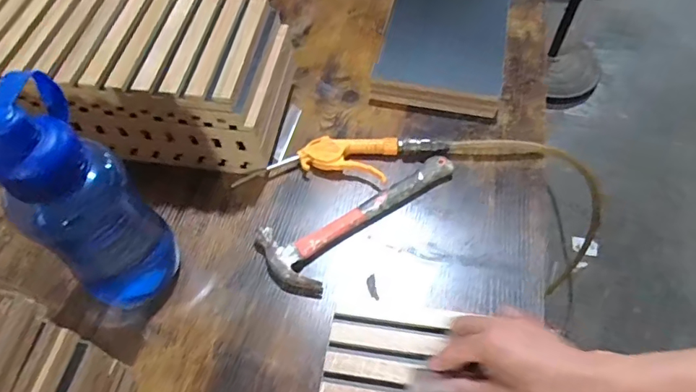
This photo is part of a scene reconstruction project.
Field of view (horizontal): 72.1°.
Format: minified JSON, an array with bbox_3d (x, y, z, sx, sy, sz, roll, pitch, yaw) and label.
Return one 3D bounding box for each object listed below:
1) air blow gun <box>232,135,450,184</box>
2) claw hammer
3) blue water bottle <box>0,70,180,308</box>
[{"bbox_3d":[-0.003,-0.052,0.647,0.268,0.028,0.066,-2,58,0],"label":"air blow gun"},{"bbox_3d":[0.018,0.021,0.600,0.264,0.023,0.097,-32,63,-18],"label":"claw hammer"},{"bbox_3d":[-0.252,0.016,0.464,0.100,0.266,0.099,38,66,22],"label":"blue water bottle"}]

